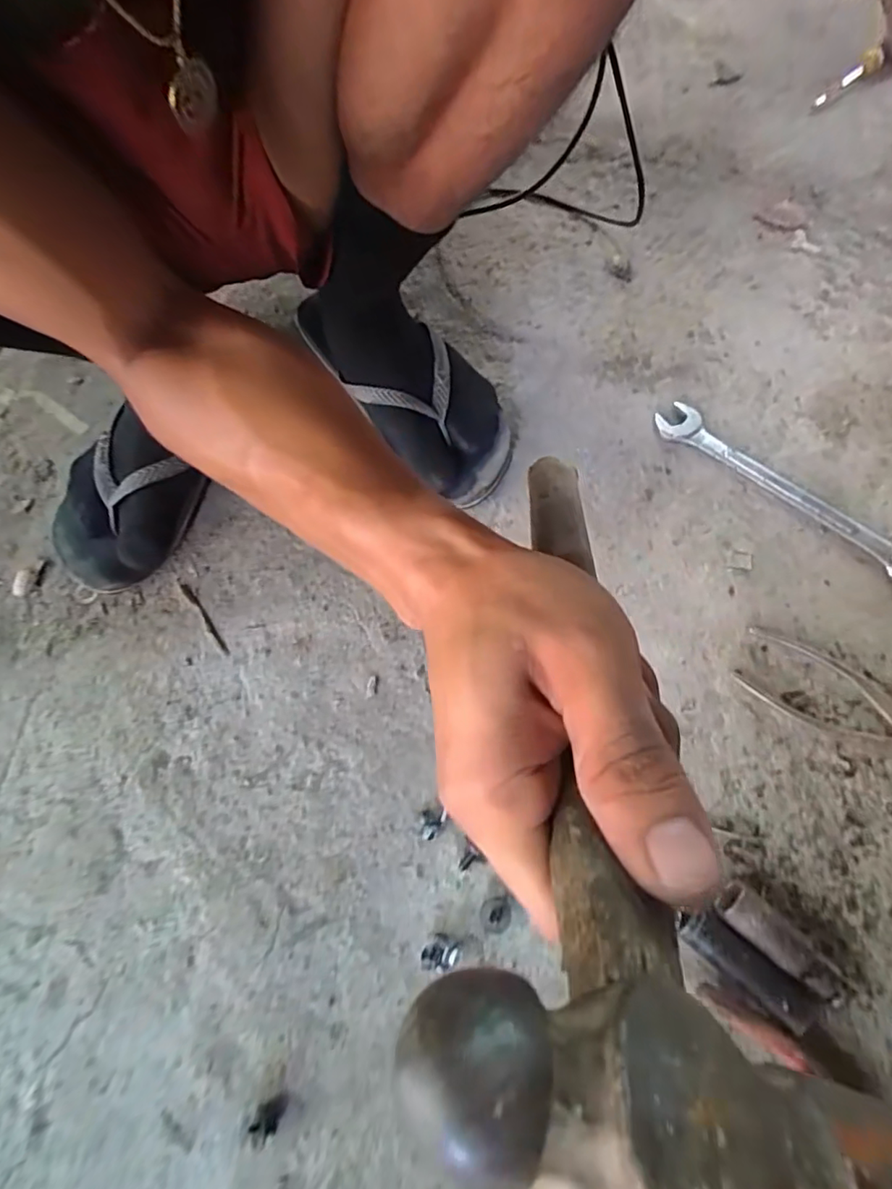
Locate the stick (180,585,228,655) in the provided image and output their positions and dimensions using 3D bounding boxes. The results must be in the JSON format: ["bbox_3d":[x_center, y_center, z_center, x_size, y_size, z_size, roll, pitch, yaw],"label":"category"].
[{"bbox_3d":[-0.190,0.019,0.425,0.007,0.004,0.073,-37,72,-12],"label":"stick"}]

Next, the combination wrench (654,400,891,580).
[{"bbox_3d":[0.272,-0.085,0.437,0.037,0.013,0.229,-42,73,-13],"label":"combination wrench"}]

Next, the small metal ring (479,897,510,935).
[{"bbox_3d":[0.031,0.202,0.340,0.019,0.014,0.019,-1,69,1],"label":"small metal ring"}]

